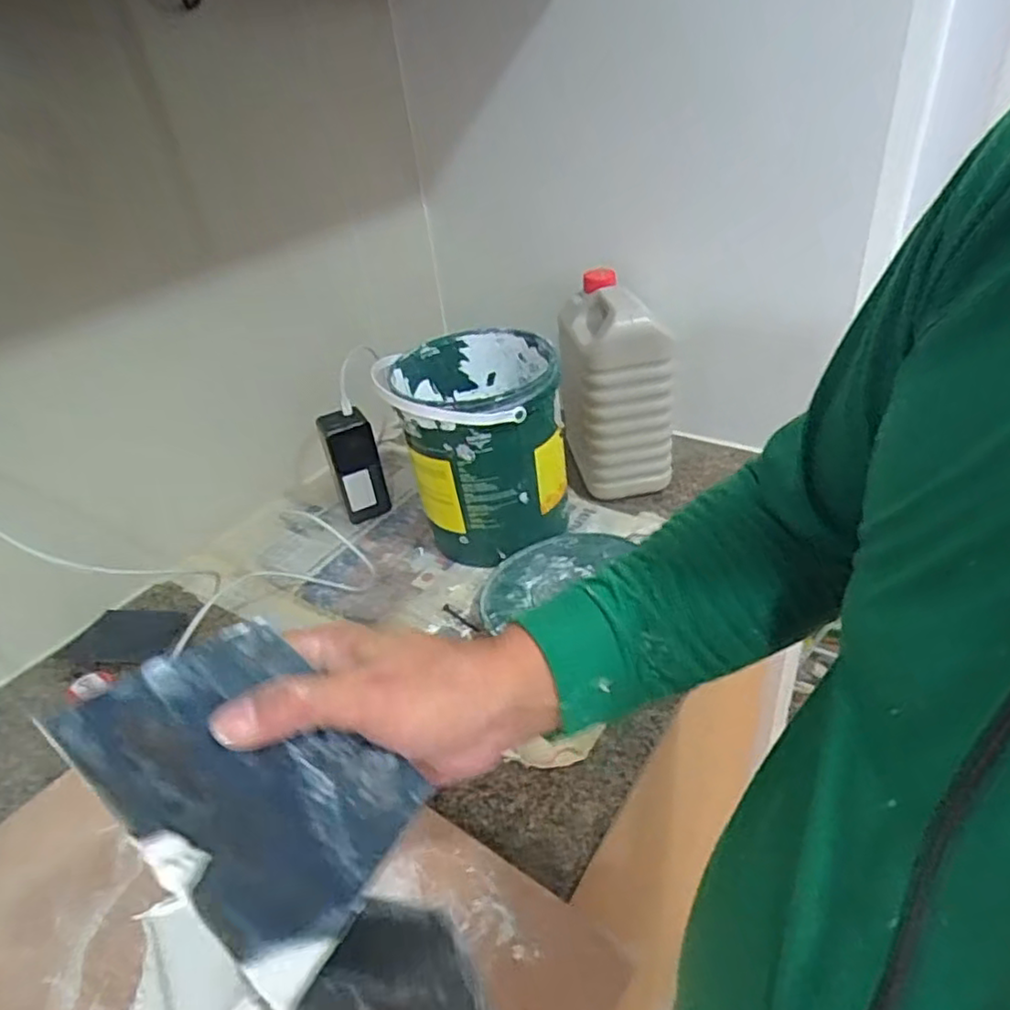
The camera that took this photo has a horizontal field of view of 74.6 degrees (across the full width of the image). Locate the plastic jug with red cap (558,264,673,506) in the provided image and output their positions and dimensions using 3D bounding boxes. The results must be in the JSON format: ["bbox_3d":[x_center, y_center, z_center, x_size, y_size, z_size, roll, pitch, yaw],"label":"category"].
[{"bbox_3d":[0.131,-0.144,0.823,0.106,0.226,0.156,-10,36,-5],"label":"plastic jug with red cap"}]

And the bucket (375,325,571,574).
[{"bbox_3d":[-0.026,-0.056,0.721,0.164,0.210,0.175,-5,36,3],"label":"bucket"}]

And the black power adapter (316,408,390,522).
[{"bbox_3d":[-0.179,-0.045,0.795,0.059,0.135,0.046,-17,37,-14],"label":"black power adapter"}]

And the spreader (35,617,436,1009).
[{"bbox_3d":[-0.104,0.110,0.278,0.139,0.008,0.096,38,37,17],"label":"spreader"}]

